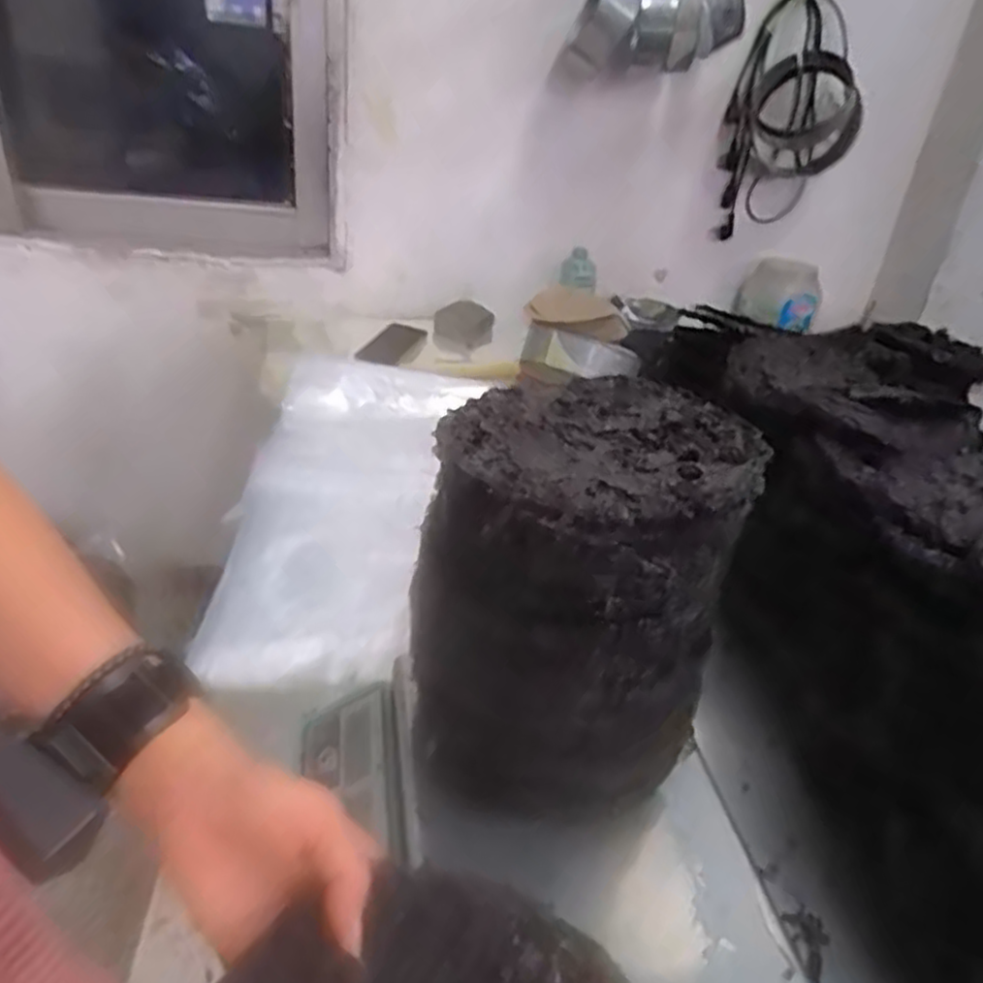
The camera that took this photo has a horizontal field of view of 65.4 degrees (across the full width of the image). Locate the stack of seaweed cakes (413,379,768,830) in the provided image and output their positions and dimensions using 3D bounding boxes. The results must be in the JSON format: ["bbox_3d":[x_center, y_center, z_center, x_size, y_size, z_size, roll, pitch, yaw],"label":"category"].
[{"bbox_3d":[0.057,0.067,0.542,0.196,0.233,0.212,13,31,12],"label":"stack of seaweed cakes"}]

